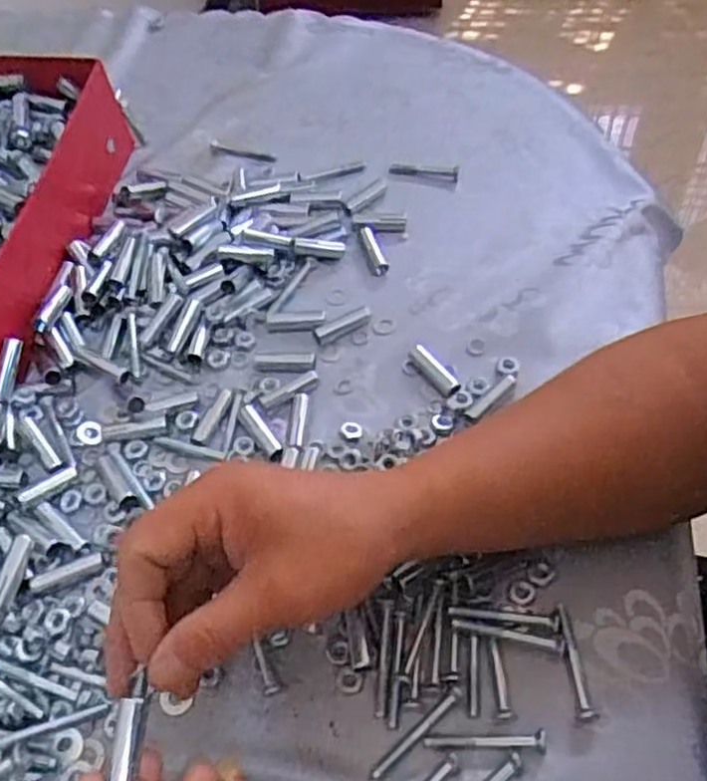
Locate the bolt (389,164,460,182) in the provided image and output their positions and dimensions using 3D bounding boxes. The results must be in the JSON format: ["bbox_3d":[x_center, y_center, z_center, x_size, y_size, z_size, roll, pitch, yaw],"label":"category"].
[{"bbox_3d":[0.056,-0.173,0.585,0.054,0.007,0.012,4,56,7],"label":"bolt"}]

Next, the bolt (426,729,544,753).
[{"bbox_3d":[0.062,0.164,0.347,0.055,0.006,0.008,0,56,4],"label":"bolt"}]

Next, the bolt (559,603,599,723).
[{"bbox_3d":[0.110,0.133,0.364,0.011,0.006,0.055,-2,56,3],"label":"bolt"}]

